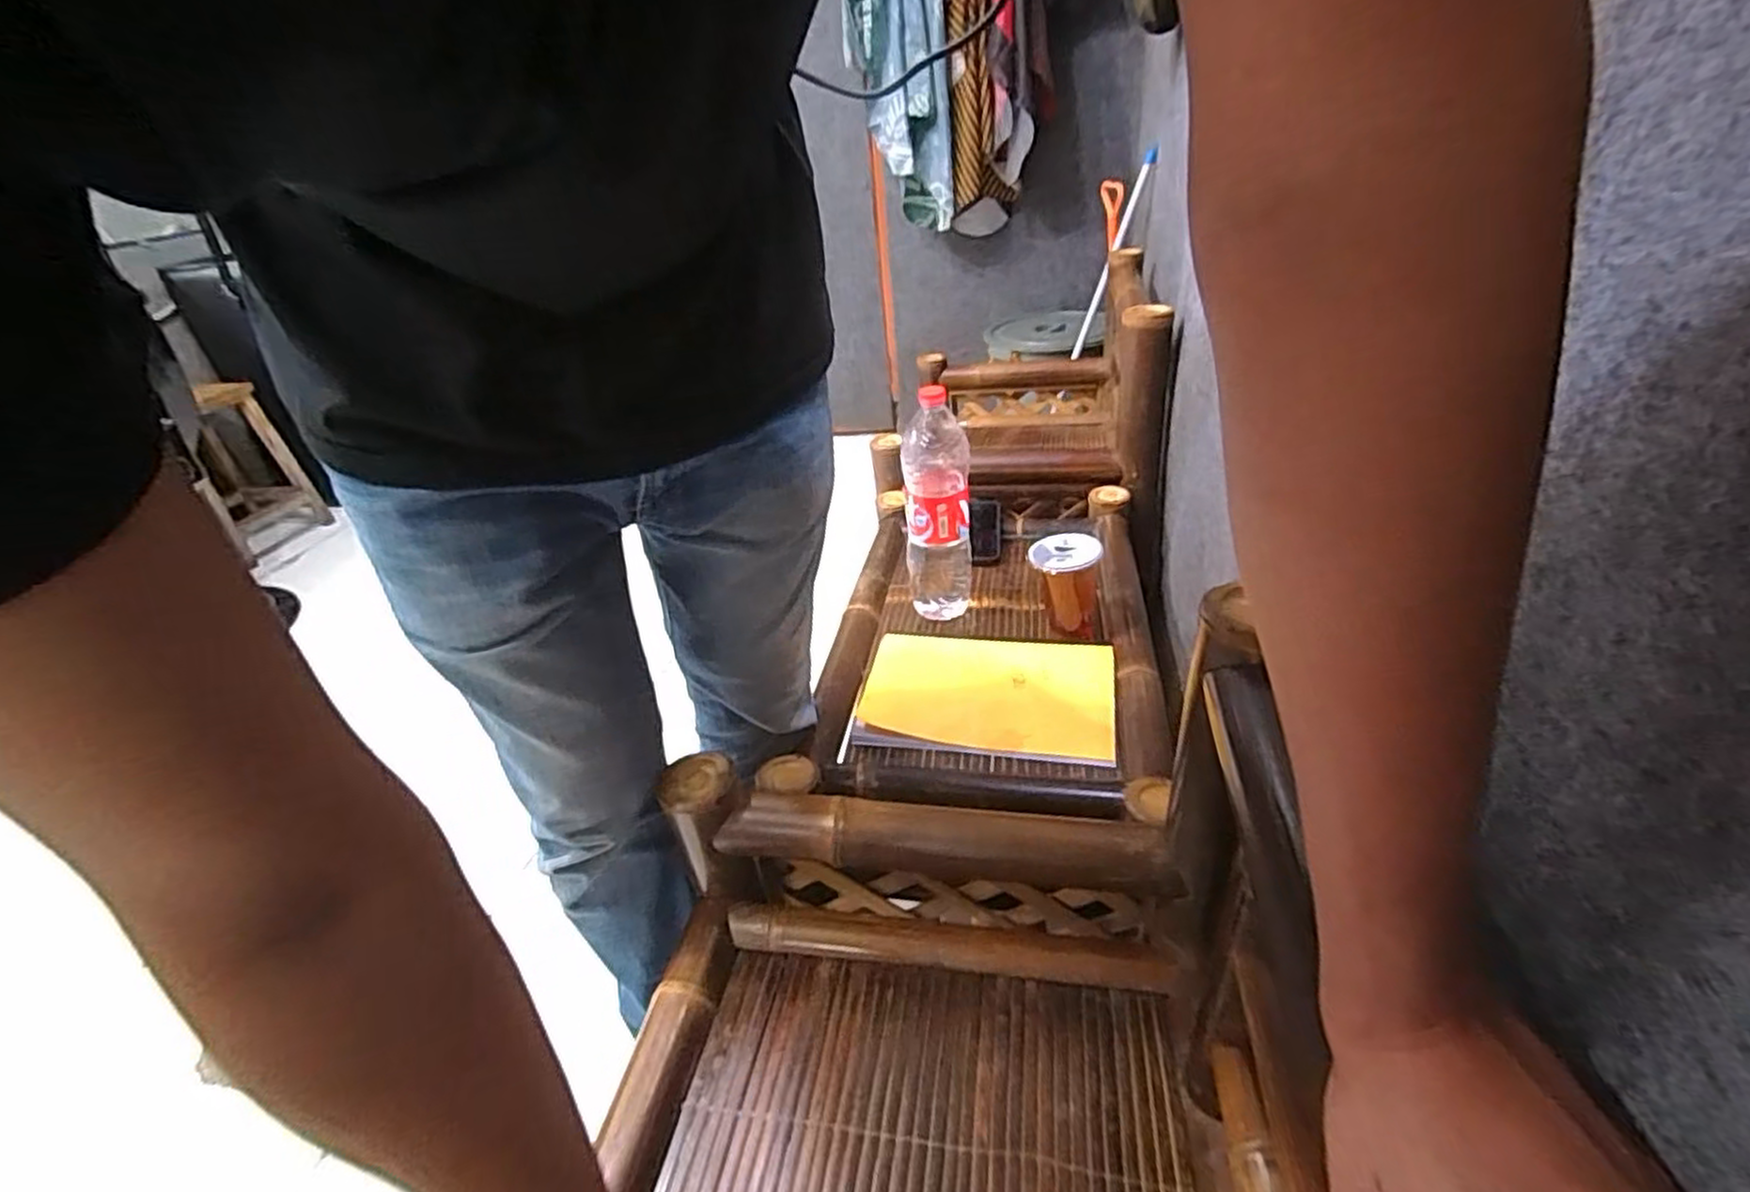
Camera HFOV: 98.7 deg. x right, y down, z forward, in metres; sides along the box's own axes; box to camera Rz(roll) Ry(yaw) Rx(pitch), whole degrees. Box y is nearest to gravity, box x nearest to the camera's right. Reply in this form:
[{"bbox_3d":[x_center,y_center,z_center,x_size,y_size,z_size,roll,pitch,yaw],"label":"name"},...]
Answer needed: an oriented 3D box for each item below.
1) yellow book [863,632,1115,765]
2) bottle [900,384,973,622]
[{"bbox_3d":[0.136,0.115,0.912,0.291,0.009,0.168,4,45,12],"label":"yellow book"},{"bbox_3d":[0.083,-0.126,1.010,0.085,0.305,0.077,0,33,12],"label":"bottle"}]

